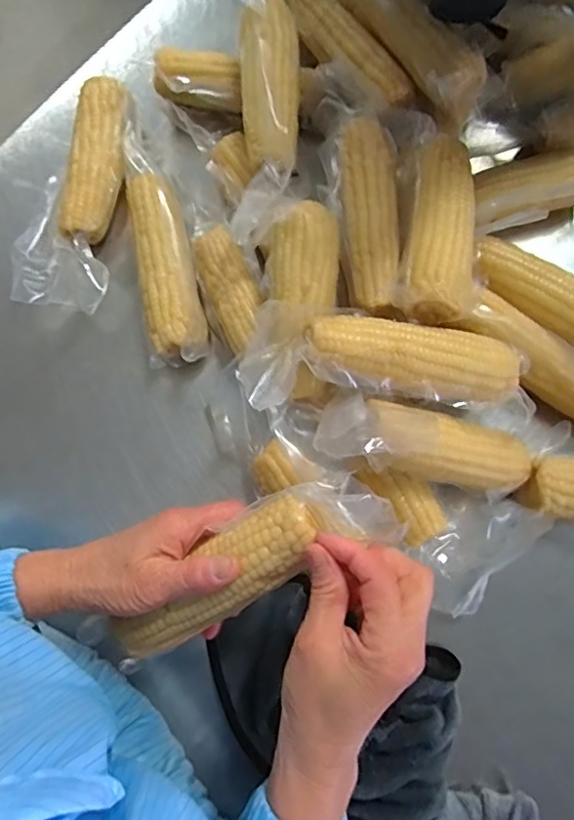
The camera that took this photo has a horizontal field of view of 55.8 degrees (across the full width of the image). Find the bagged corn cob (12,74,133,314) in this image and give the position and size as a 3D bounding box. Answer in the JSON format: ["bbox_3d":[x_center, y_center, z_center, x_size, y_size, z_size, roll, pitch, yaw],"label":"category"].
[{"bbox_3d":[-0.189,-0.196,0.501,0.072,0.054,0.212,6,79,1],"label":"bagged corn cob"}]

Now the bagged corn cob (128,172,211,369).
[{"bbox_3d":[-0.106,-0.123,0.482,0.055,0.049,0.174,-9,79,-2],"label":"bagged corn cob"}]

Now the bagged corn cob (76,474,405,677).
[{"bbox_3d":[-0.040,0.111,0.351,0.232,0.039,0.055,-35,80,17],"label":"bagged corn cob"}]

